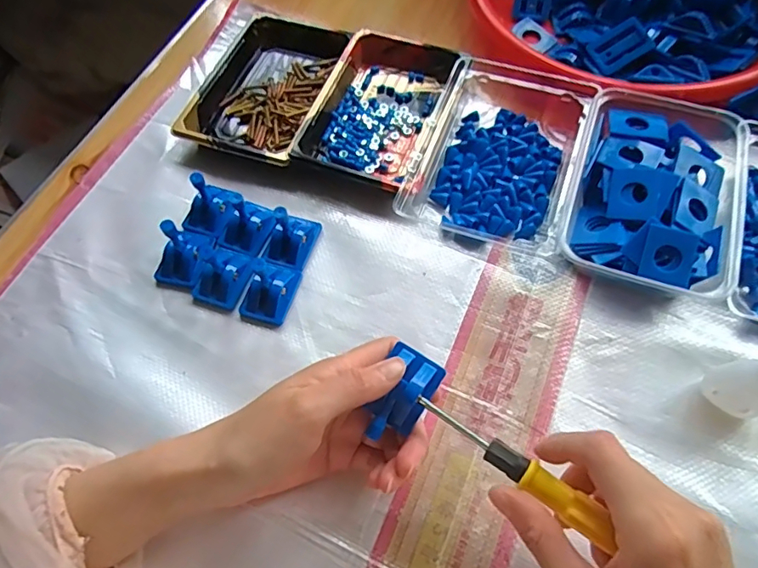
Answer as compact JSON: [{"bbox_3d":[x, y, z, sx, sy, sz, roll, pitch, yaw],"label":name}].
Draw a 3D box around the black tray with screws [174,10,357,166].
[{"bbox_3d":[-0.097,-0.181,0.478,0.105,0.022,0.172,16,64,12],"label":"black tray with screws"}]

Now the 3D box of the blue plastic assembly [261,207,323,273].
[{"bbox_3d":[-0.066,-0.040,0.392,0.032,0.042,0.044,18,64,13],"label":"blue plastic assembly"}]

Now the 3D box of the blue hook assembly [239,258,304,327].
[{"bbox_3d":[-0.079,0.005,0.383,0.036,0.019,0.045,10,63,9],"label":"blue hook assembly"}]

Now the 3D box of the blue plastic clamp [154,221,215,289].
[{"bbox_3d":[-0.145,-0.026,0.384,0.036,0.040,0.041,12,63,10],"label":"blue plastic clamp"}]

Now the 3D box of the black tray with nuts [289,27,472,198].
[{"bbox_3d":[0.006,-0.152,0.454,0.106,0.024,0.169,18,64,12],"label":"black tray with nuts"}]

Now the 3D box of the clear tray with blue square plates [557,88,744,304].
[{"bbox_3d":[0.199,-0.067,0.390,0.107,0.036,0.162,17,64,12],"label":"clear tray with blue square plates"}]

